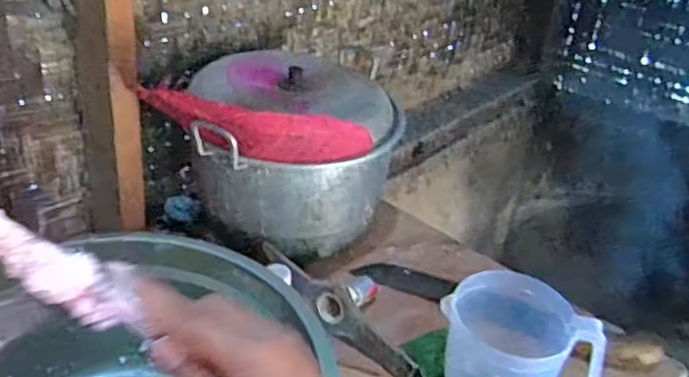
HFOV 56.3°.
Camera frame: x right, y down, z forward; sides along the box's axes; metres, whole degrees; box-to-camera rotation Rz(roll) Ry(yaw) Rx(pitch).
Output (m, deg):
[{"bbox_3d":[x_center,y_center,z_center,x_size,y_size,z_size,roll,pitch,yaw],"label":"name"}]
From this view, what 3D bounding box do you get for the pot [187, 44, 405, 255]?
[{"bbox_3d":[-0.084,-0.048,0.935,0.282,0.205,0.262,3,31,-2],"label":"pot"}]

